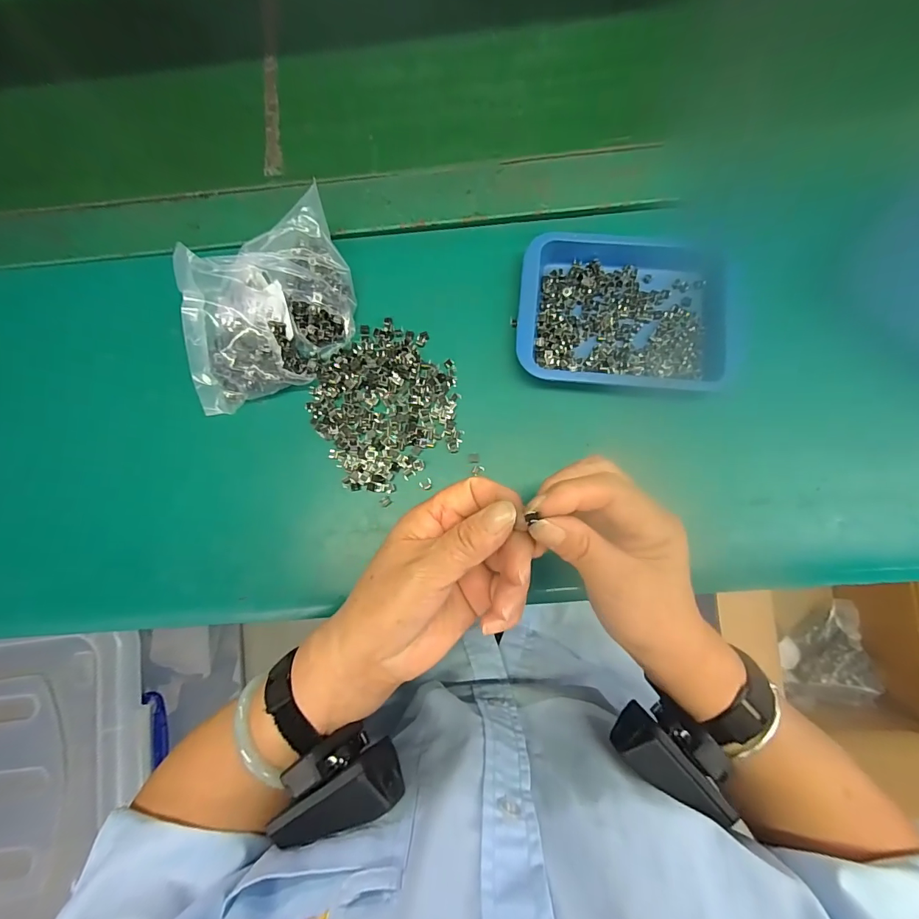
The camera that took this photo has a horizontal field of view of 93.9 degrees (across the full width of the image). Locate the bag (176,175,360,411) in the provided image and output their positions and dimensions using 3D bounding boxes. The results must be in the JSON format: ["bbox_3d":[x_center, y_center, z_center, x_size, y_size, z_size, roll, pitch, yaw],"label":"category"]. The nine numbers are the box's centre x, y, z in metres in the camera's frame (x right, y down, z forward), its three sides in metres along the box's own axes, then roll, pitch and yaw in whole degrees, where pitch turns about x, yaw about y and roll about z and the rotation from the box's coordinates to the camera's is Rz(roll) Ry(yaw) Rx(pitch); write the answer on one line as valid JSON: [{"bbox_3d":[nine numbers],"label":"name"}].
[{"bbox_3d":[-0.141,-0.108,0.311,0.164,0.070,0.092,-41,81,-3],"label":"bag"}]

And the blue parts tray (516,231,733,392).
[{"bbox_3d":[0.126,-0.113,0.325,0.158,0.020,0.121,3,81,4],"label":"blue parts tray"}]

